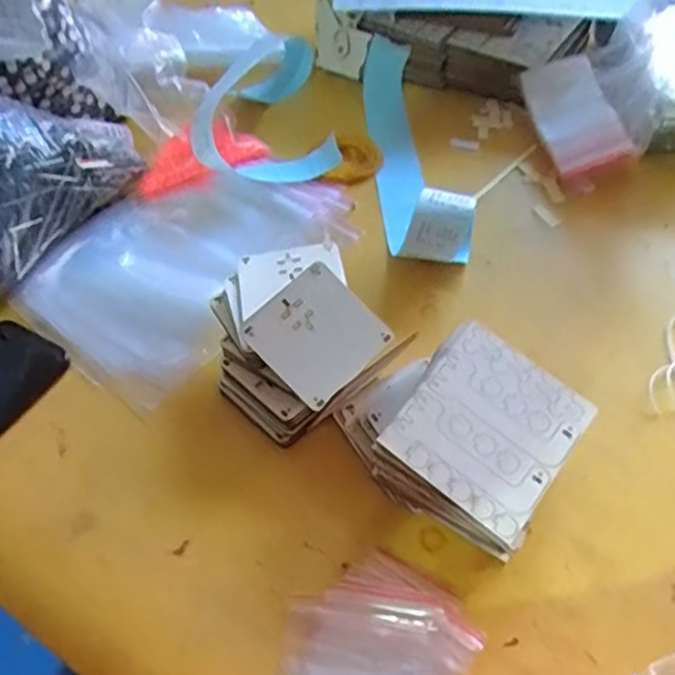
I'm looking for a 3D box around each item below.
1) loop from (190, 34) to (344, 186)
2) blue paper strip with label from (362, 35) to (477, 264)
[{"bbox_3d":[-0.075,-0.220,0.650,0.127,0.049,0.186,-10,51,-3],"label":"loop"},{"bbox_3d":[0.058,-0.172,0.607,0.061,0.056,0.278,-9,51,-2],"label":"blue paper strip with label"}]

